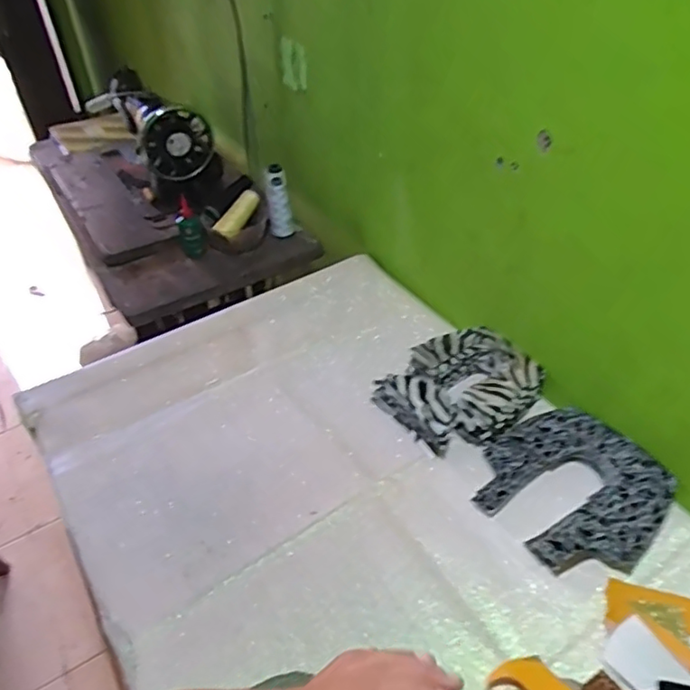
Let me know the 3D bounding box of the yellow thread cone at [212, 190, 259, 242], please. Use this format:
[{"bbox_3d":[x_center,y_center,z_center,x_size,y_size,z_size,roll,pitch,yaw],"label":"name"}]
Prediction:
[{"bbox_3d":[-0.200,-0.244,1.117,0.032,0.037,0.109,23,70,27],"label":"yellow thread cone"}]

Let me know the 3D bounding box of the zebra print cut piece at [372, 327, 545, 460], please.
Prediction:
[{"bbox_3d":[0.158,0.052,0.806,0.198,0.047,0.167,-29,48,-22],"label":"zebra print cut piece"}]

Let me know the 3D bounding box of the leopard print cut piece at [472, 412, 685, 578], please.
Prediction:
[{"bbox_3d":[0.258,0.161,0.686,0.182,0.030,0.191,-32,49,-24],"label":"leopard print cut piece"}]

